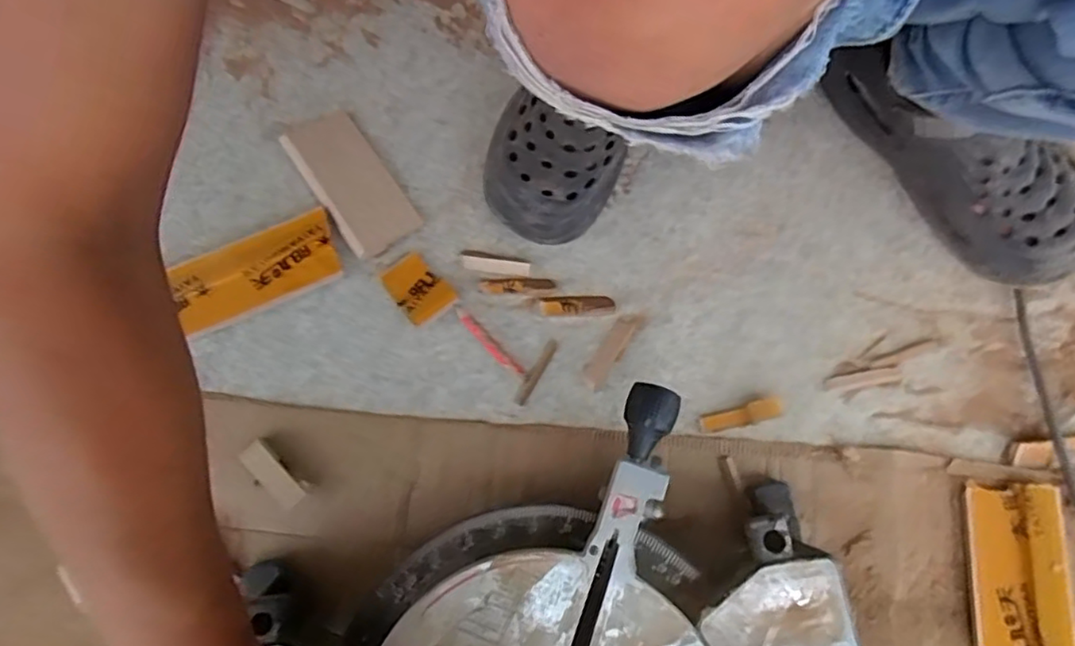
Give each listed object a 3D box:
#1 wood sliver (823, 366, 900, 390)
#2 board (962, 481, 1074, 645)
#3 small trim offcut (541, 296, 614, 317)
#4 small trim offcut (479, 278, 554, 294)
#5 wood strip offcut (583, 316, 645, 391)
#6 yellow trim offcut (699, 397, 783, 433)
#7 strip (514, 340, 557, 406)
[{"bbox_3d":[0.293,0.049,0.562,0.067,0.004,0.012,-7,74,-1],"label":"wood sliver"},{"bbox_3d":[0.389,0.215,0.503,0.070,0.022,0.162,8,75,3],"label":"board"},{"bbox_3d":[0.037,-0.015,0.580,0.068,0.007,0.017,-5,74,0],"label":"small trim offcut"},{"bbox_3d":[-0.020,-0.036,0.592,0.070,0.010,0.014,-1,74,1],"label":"small trim offcut"},{"bbox_3d":[0.068,0.024,0.574,0.022,0.009,0.080,34,78,10],"label":"wood strip offcut"},{"bbox_3d":[0.180,0.083,0.551,0.075,0.007,0.018,-18,75,-4],"label":"yellow trim offcut"},{"bbox_3d":[-0.001,0.045,0.571,0.011,0.004,0.067,28,77,8],"label":"strip"}]

